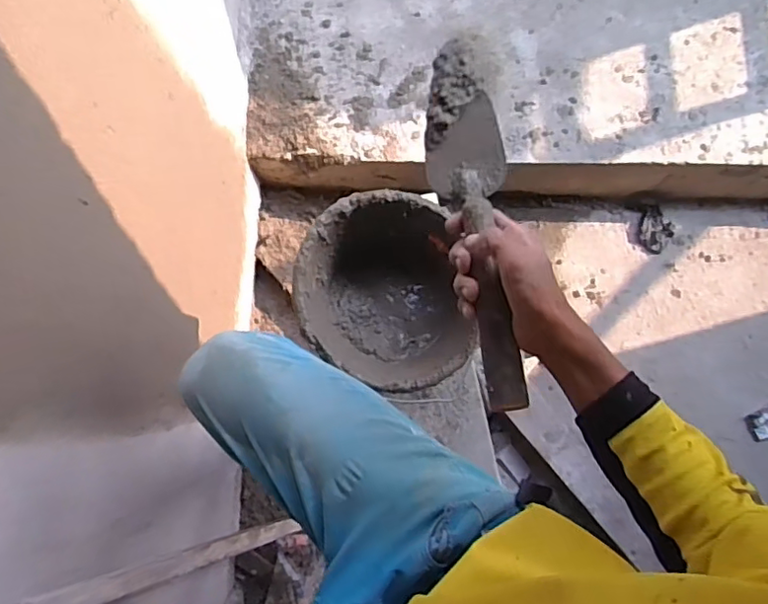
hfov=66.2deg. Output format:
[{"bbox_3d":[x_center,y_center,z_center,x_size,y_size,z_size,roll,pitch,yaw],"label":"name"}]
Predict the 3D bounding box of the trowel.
[{"bbox_3d":[0.088,-0.068,0.523,0.070,0.064,0.319,-8,75,0],"label":"trowel"}]

